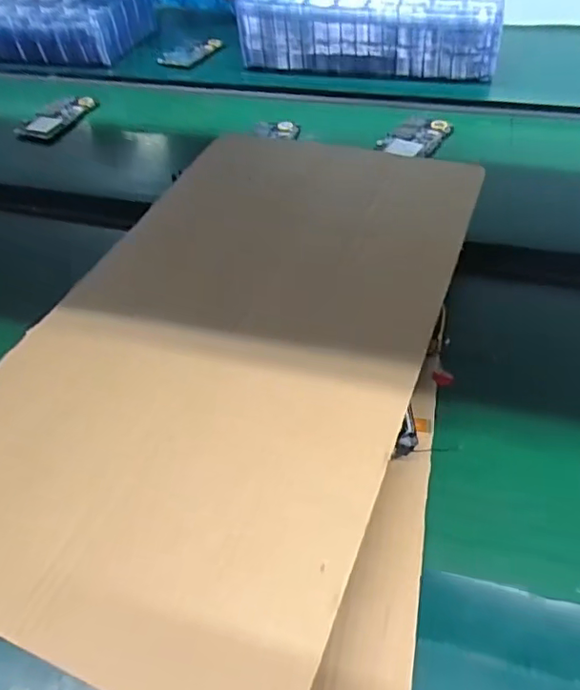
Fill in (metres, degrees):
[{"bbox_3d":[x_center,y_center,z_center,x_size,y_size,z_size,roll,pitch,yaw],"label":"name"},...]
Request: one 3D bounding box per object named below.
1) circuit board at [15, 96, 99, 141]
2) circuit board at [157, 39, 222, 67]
[{"bbox_3d":[-0.314,-0.317,0.757,0.057,0.010,0.128,20,55,21],"label":"circuit board"},{"bbox_3d":[-0.163,-0.479,0.901,0.055,0.011,0.111,32,59,27],"label":"circuit board"}]

